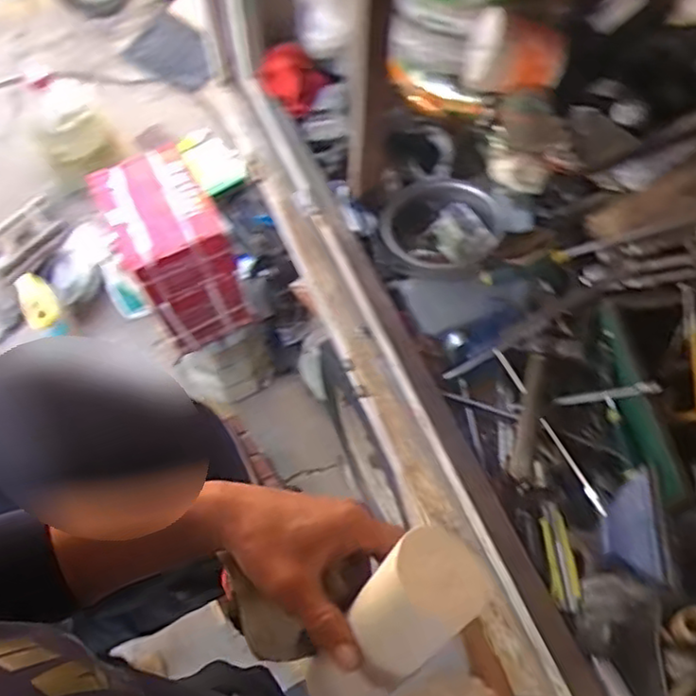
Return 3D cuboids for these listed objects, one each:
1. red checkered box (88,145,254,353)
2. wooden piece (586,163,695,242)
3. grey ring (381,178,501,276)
[{"bbox_3d":[-0.386,-0.229,1.496,0.214,0.342,0.312,-25,63,-9],"label":"red checkered box"},{"bbox_3d":[0.516,-0.228,1.040,0.280,0.028,0.097,-27,71,3],"label":"wooden piece"},{"bbox_3d":[0.156,-0.202,1.093,0.190,0.026,0.181,-2,62,3],"label":"grey ring"}]

